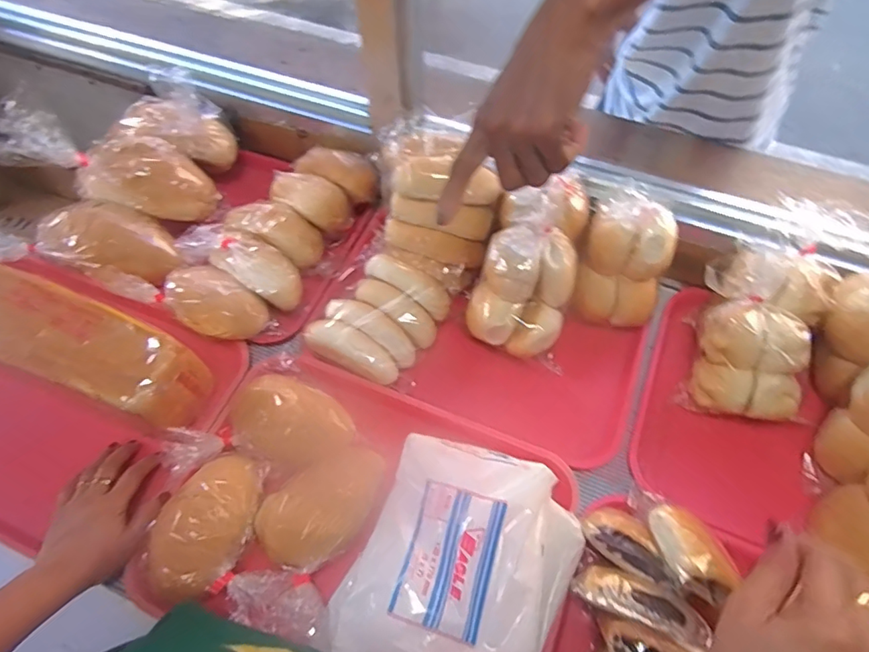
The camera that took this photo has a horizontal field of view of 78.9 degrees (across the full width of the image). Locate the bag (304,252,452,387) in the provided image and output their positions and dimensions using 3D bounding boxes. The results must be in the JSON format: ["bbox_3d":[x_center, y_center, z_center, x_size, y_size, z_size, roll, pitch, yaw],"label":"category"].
[{"bbox_3d":[-0.067,-0.011,0.662,0.128,0.045,0.168,35,64,20],"label":"bag"}]

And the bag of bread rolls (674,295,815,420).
[{"bbox_3d":[0.359,0.040,0.608,0.116,0.142,0.060,15,18,19],"label":"bag of bread rolls"}]

